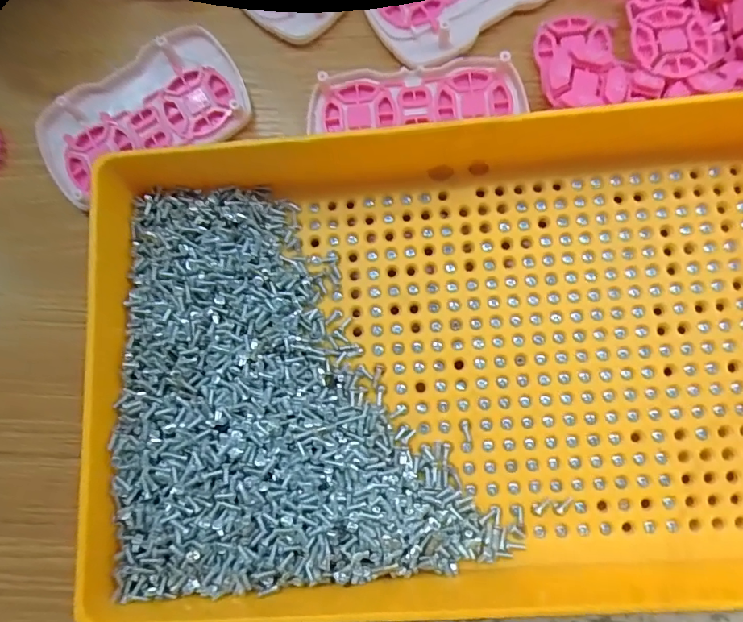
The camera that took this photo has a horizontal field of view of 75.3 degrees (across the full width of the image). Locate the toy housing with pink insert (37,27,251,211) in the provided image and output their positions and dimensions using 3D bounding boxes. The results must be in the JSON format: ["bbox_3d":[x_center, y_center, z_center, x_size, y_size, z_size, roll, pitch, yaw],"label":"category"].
[{"bbox_3d":[-0.097,-0.082,0.207,0.088,0.013,0.049,-30,80,-1],"label":"toy housing with pink insert"}]

